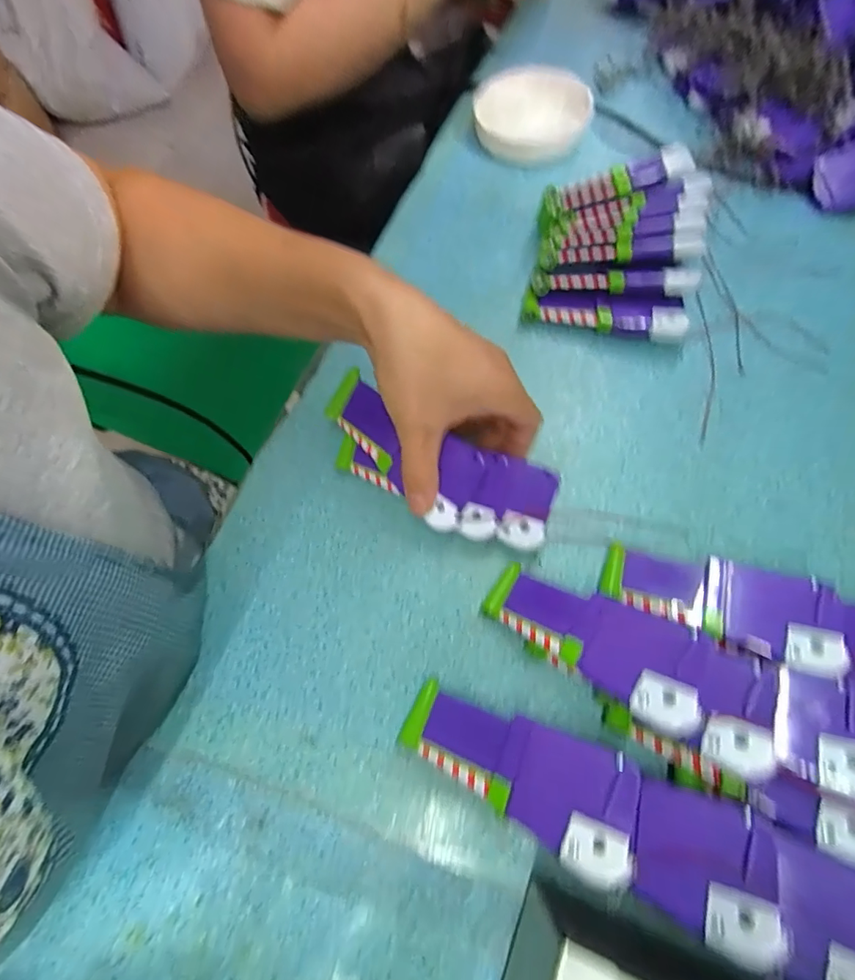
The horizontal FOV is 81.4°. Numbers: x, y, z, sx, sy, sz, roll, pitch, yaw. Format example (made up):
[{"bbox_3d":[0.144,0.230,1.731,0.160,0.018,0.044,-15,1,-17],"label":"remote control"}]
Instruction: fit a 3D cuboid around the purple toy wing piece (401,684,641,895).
[{"bbox_3d":[0.042,0.138,0.251,0.119,0.007,0.051,14,65,31],"label":"purple toy wing piece"}]

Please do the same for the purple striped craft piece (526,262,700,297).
[{"bbox_3d":[0.139,-0.158,0.372,0.116,0.015,0.024,10,66,7],"label":"purple striped craft piece"}]

